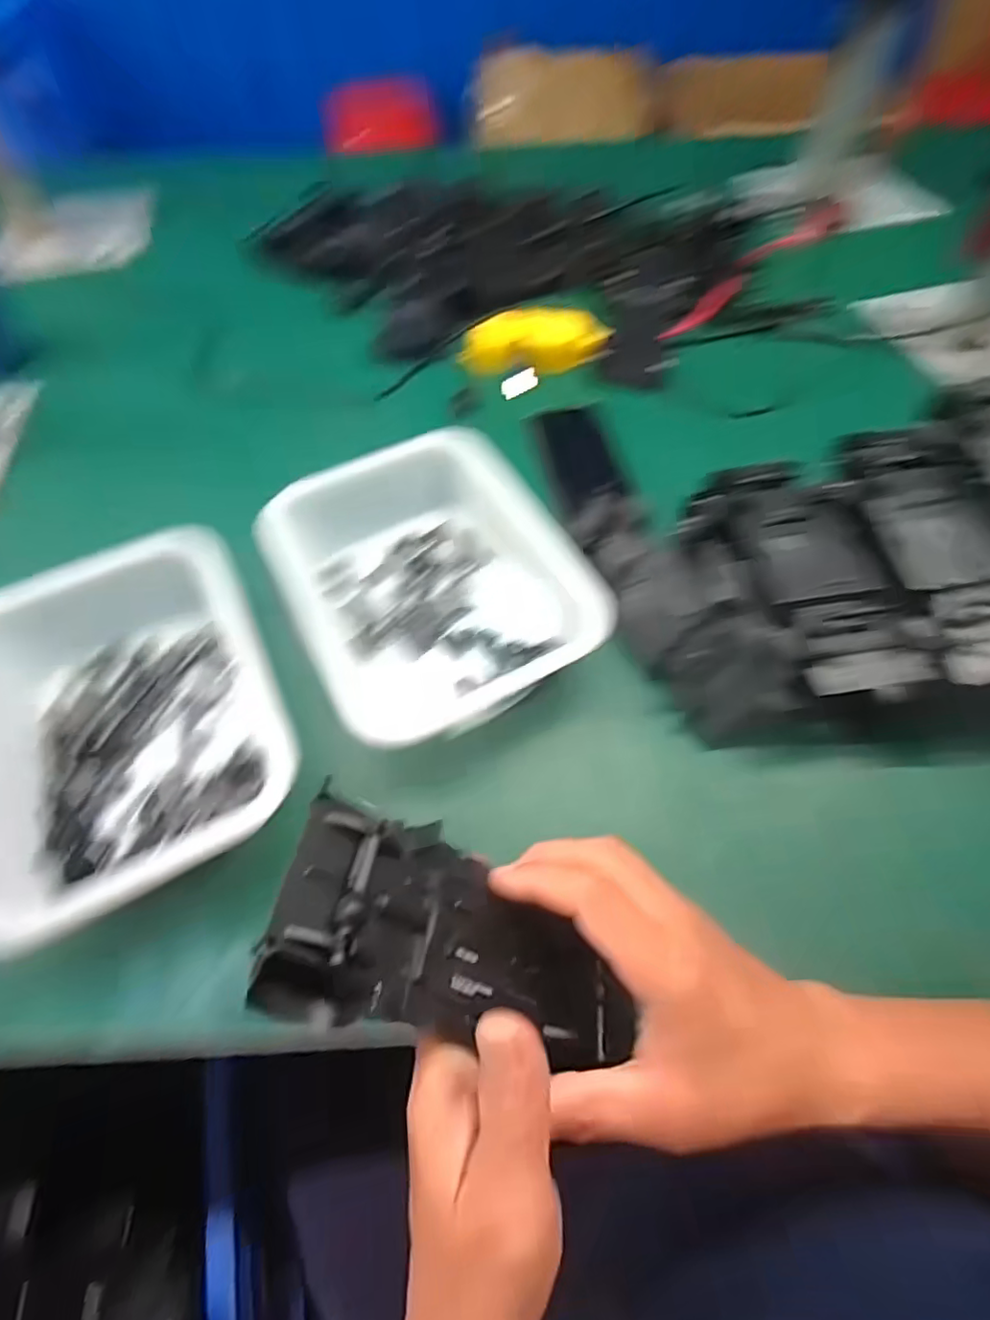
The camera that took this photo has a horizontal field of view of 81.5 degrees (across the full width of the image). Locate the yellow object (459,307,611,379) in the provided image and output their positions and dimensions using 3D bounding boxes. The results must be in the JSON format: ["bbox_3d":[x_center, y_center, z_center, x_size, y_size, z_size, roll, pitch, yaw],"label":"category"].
[{"bbox_3d":[0.042,-0.339,0.616,0.150,0.047,0.051,2,60,3],"label":"yellow object"}]

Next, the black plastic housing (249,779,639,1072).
[{"bbox_3d":[-0.009,0.113,0.224,0.160,0.025,0.067,34,57,-27],"label":"black plastic housing"}]

